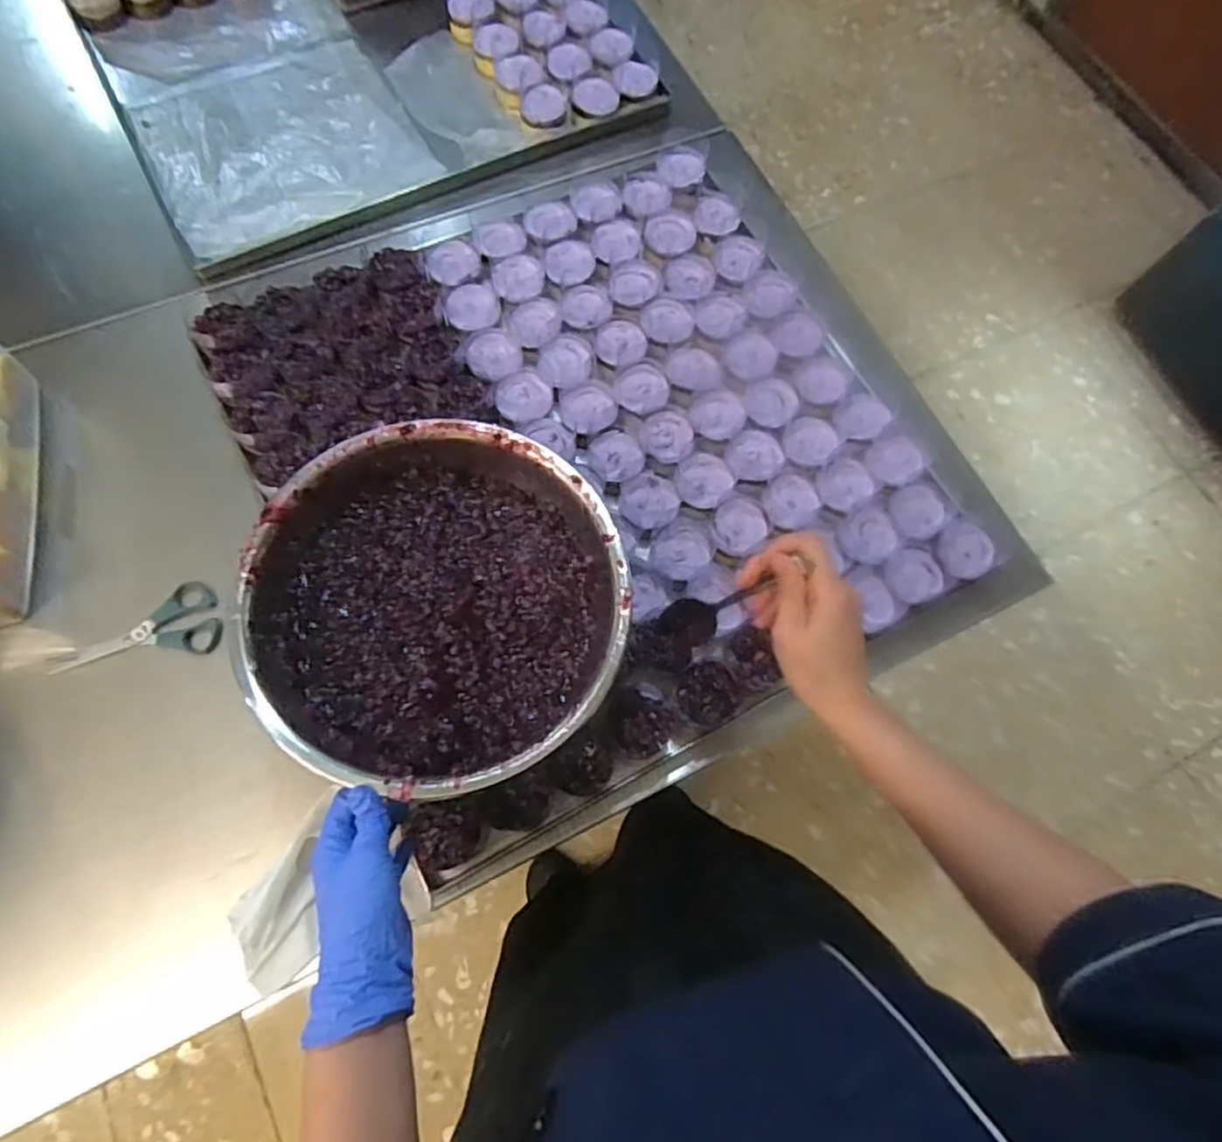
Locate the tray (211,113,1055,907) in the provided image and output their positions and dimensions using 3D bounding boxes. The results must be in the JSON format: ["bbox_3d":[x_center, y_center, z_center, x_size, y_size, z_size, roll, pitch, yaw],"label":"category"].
[{"bbox_3d":[-0.004,-0.135,0.706,0.659,0.054,0.627,-23,74,-12],"label":"tray"}]

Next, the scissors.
[{"bbox_3d":[-0.429,0.055,0.630,0.143,0.009,0.066,-13,73,-9],"label":"scissors"}]

